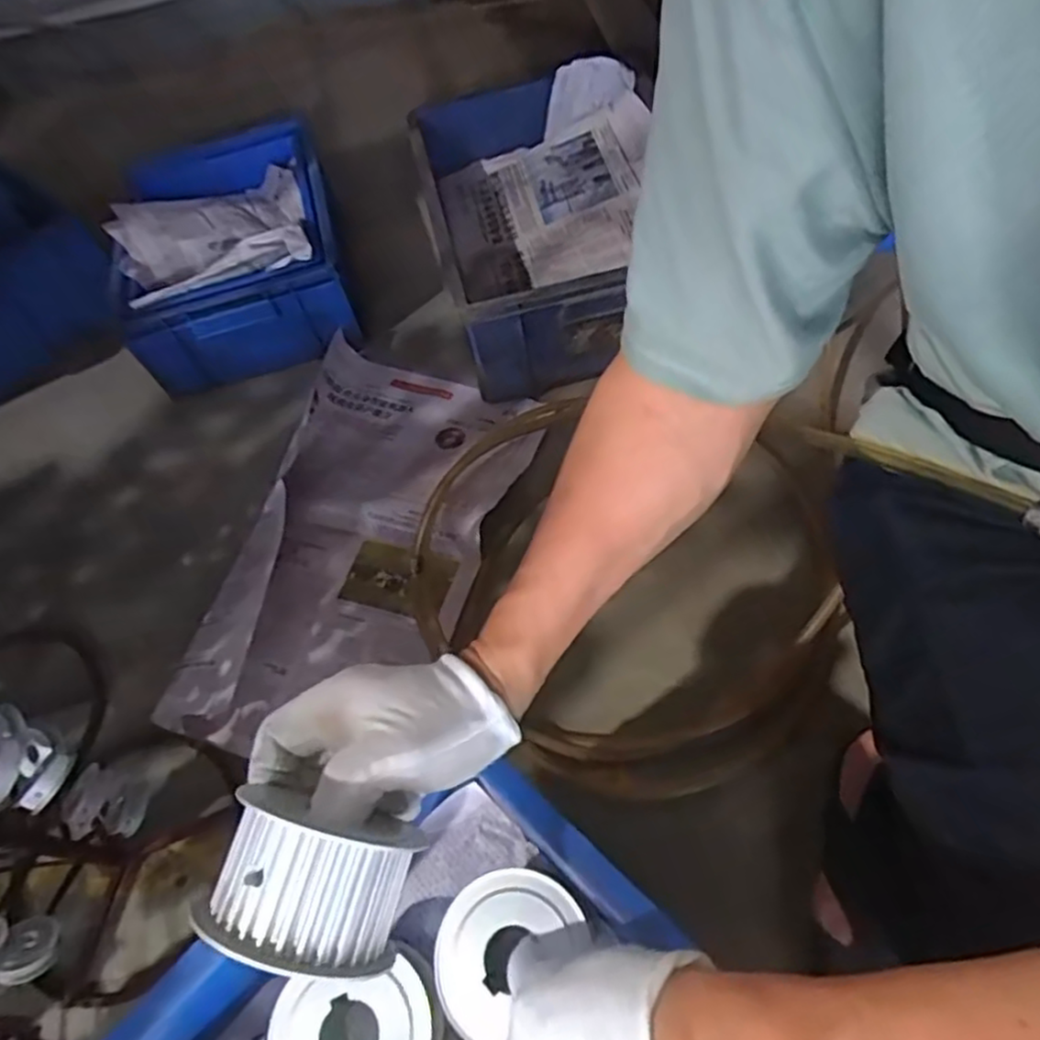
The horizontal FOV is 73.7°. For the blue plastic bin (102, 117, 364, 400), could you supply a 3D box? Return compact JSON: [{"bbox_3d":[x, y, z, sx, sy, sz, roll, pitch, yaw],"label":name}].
[{"bbox_3d":[-0.411,-0.389,1.025,0.286,0.170,0.388,-18,57,-3],"label":"blue plastic bin"}]

